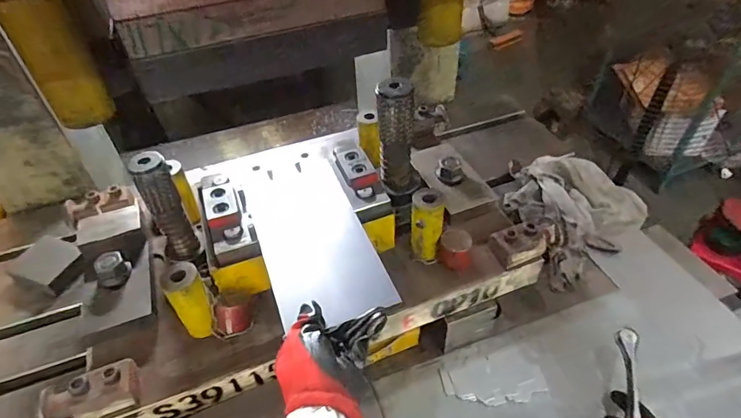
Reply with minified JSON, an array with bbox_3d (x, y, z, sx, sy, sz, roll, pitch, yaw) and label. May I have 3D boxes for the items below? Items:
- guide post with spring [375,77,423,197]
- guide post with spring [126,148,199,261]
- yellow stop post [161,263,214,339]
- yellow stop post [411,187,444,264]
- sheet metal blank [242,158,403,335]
[{"bbox_3d":[0.040,-0.094,0.614,0.057,0.164,0.055,0,43,4],"label":"guide post with spring"},{"bbox_3d":[-0.240,0.005,0.541,0.039,0.156,0.030,-20,46,-16],"label":"guide post with spring"},{"bbox_3d":[-0.202,0.105,0.516,0.037,0.091,0.034,-25,47,-21],"label":"yellow stop post"},{"bbox_3d":[0.073,0.023,0.592,0.038,0.097,0.045,3,44,8],"label":"yellow stop post"},{"bbox_3d":[-0.070,0.031,0.544,0.119,0.008,0.245,-18,46,-13],"label":"sheet metal blank"}]

